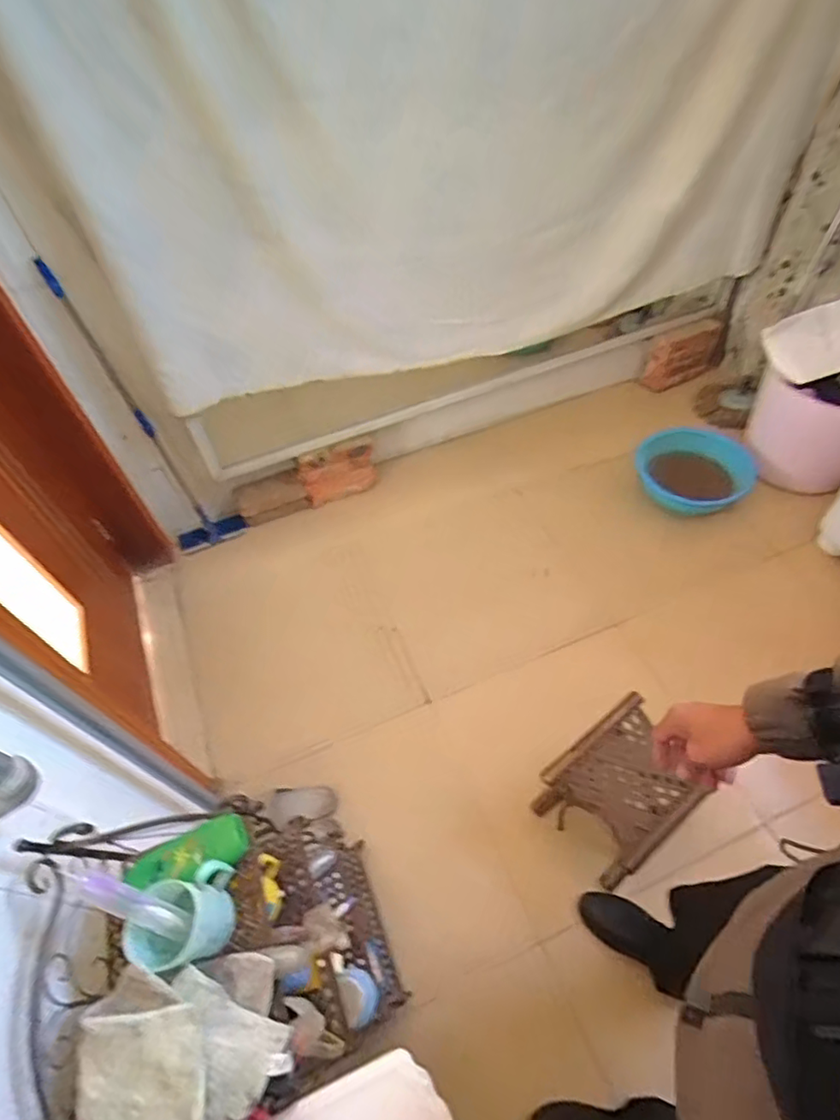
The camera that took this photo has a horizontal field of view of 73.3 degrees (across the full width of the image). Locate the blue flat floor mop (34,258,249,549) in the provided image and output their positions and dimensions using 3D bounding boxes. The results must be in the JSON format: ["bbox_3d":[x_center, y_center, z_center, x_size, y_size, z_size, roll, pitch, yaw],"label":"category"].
[{"bbox_3d":[-0.757,-0.388,1.617,0.219,0.868,0.158,-23,54,-13],"label":"blue flat floor mop"}]

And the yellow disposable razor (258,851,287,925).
[{"bbox_3d":[-0.230,0.498,0.867,0.031,0.039,0.103,-6,93,0],"label":"yellow disposable razor"}]

